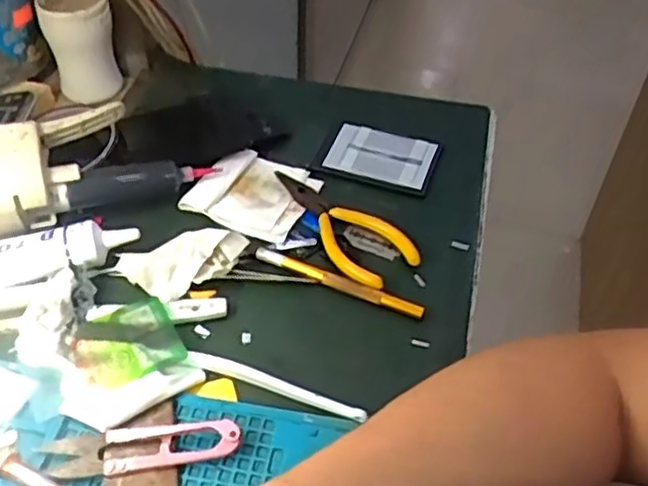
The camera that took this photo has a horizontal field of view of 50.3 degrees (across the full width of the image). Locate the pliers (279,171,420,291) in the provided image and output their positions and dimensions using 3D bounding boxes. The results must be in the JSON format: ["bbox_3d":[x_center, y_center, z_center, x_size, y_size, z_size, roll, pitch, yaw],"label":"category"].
[{"bbox_3d":[0.010,-0.018,0.480,0.050,0.009,0.129,-26,54,-25],"label":"pliers"}]

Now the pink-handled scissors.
[{"bbox_3d":[-0.094,0.105,0.357,0.098,0.014,0.022,-3,47,-7],"label":"pink-handled scissors"}]

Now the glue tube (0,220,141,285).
[{"bbox_3d":[-0.190,0.003,0.439,0.134,0.020,0.043,-10,49,-13],"label":"glue tube"}]

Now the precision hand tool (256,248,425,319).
[{"bbox_3d":[0.009,0.024,0.440,0.114,0.007,0.009,21,49,16],"label":"precision hand tool"}]

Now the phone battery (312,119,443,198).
[{"bbox_3d":[0.042,-0.067,0.528,0.086,0.010,0.061,17,48,12],"label":"phone battery"}]

